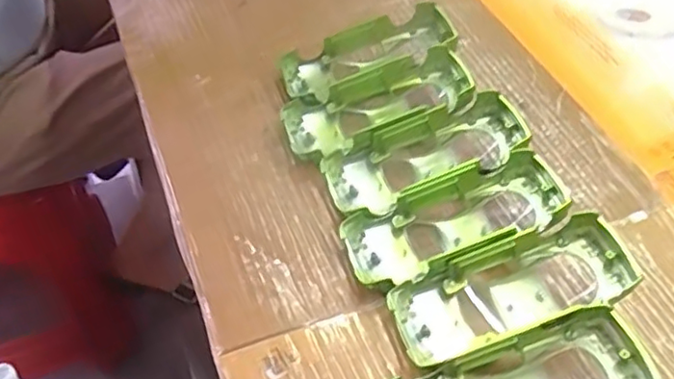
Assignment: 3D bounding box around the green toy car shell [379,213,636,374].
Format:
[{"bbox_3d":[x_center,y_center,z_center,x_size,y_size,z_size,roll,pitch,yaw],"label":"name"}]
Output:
[{"bbox_3d":[0.099,0.056,0.351,0.131,0.042,0.054,-13,53,-17],"label":"green toy car shell"}]

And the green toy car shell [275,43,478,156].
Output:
[{"bbox_3d":[0.029,-0.056,0.449,0.132,0.032,0.057,-23,54,-4],"label":"green toy car shell"}]

